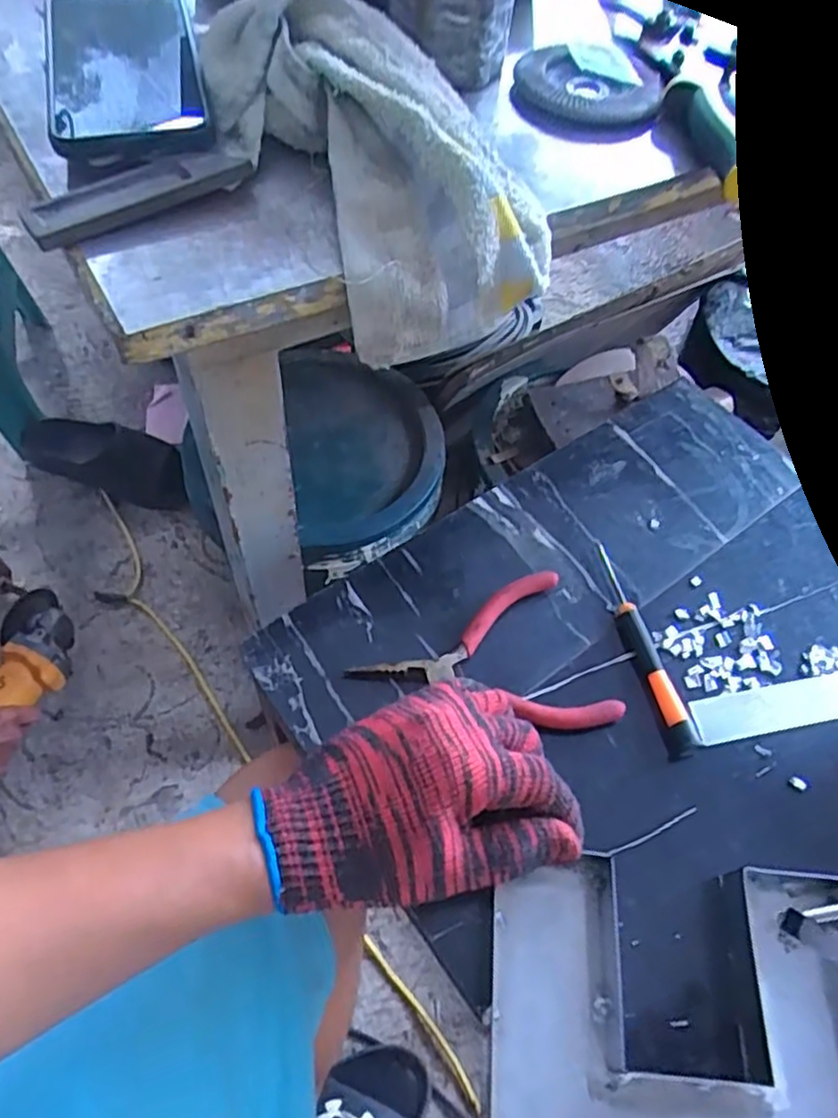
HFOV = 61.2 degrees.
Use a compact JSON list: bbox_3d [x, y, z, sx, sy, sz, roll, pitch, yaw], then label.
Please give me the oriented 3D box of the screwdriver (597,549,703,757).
[{"bbox_3d":[0.136,0.050,0.431,0.015,0.012,0.139,-9,59,-10],"label":"screwdriver"}]

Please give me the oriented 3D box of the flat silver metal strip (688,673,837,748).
[{"bbox_3d":[0.212,0.089,0.422,0.102,0.004,0.027,-8,59,-10],"label":"flat silver metal strip"}]

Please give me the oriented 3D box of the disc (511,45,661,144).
[{"bbox_3d":[0.106,-0.295,0.453,0.091,0.020,0.088,6,57,-1],"label":"disc"}]

